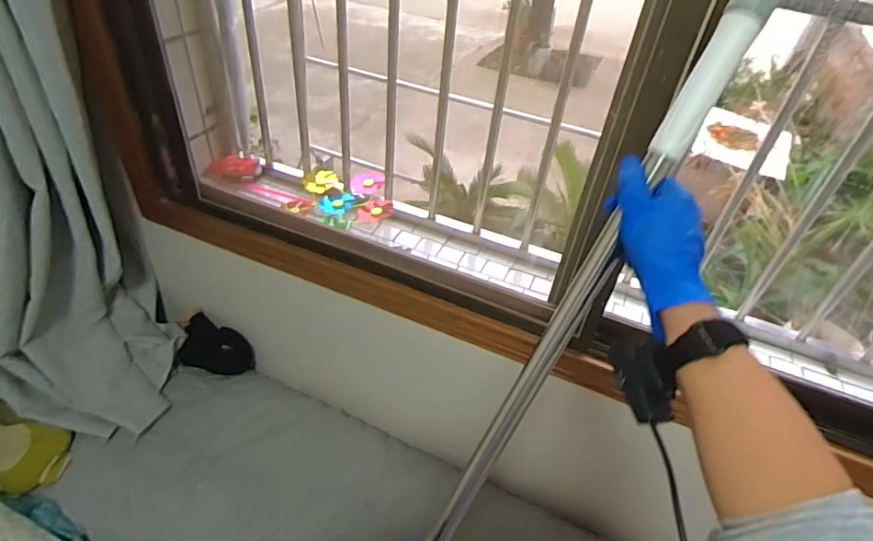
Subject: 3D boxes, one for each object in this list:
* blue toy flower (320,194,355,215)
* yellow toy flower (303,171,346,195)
[{"bbox_3d":[-0.266,-0.171,1.380,0.093,0.050,0.054,-3,43,-10],"label":"blue toy flower"},{"bbox_3d":[-0.312,-0.245,1.417,0.102,0.033,0.074,-10,45,-18],"label":"yellow toy flower"}]

